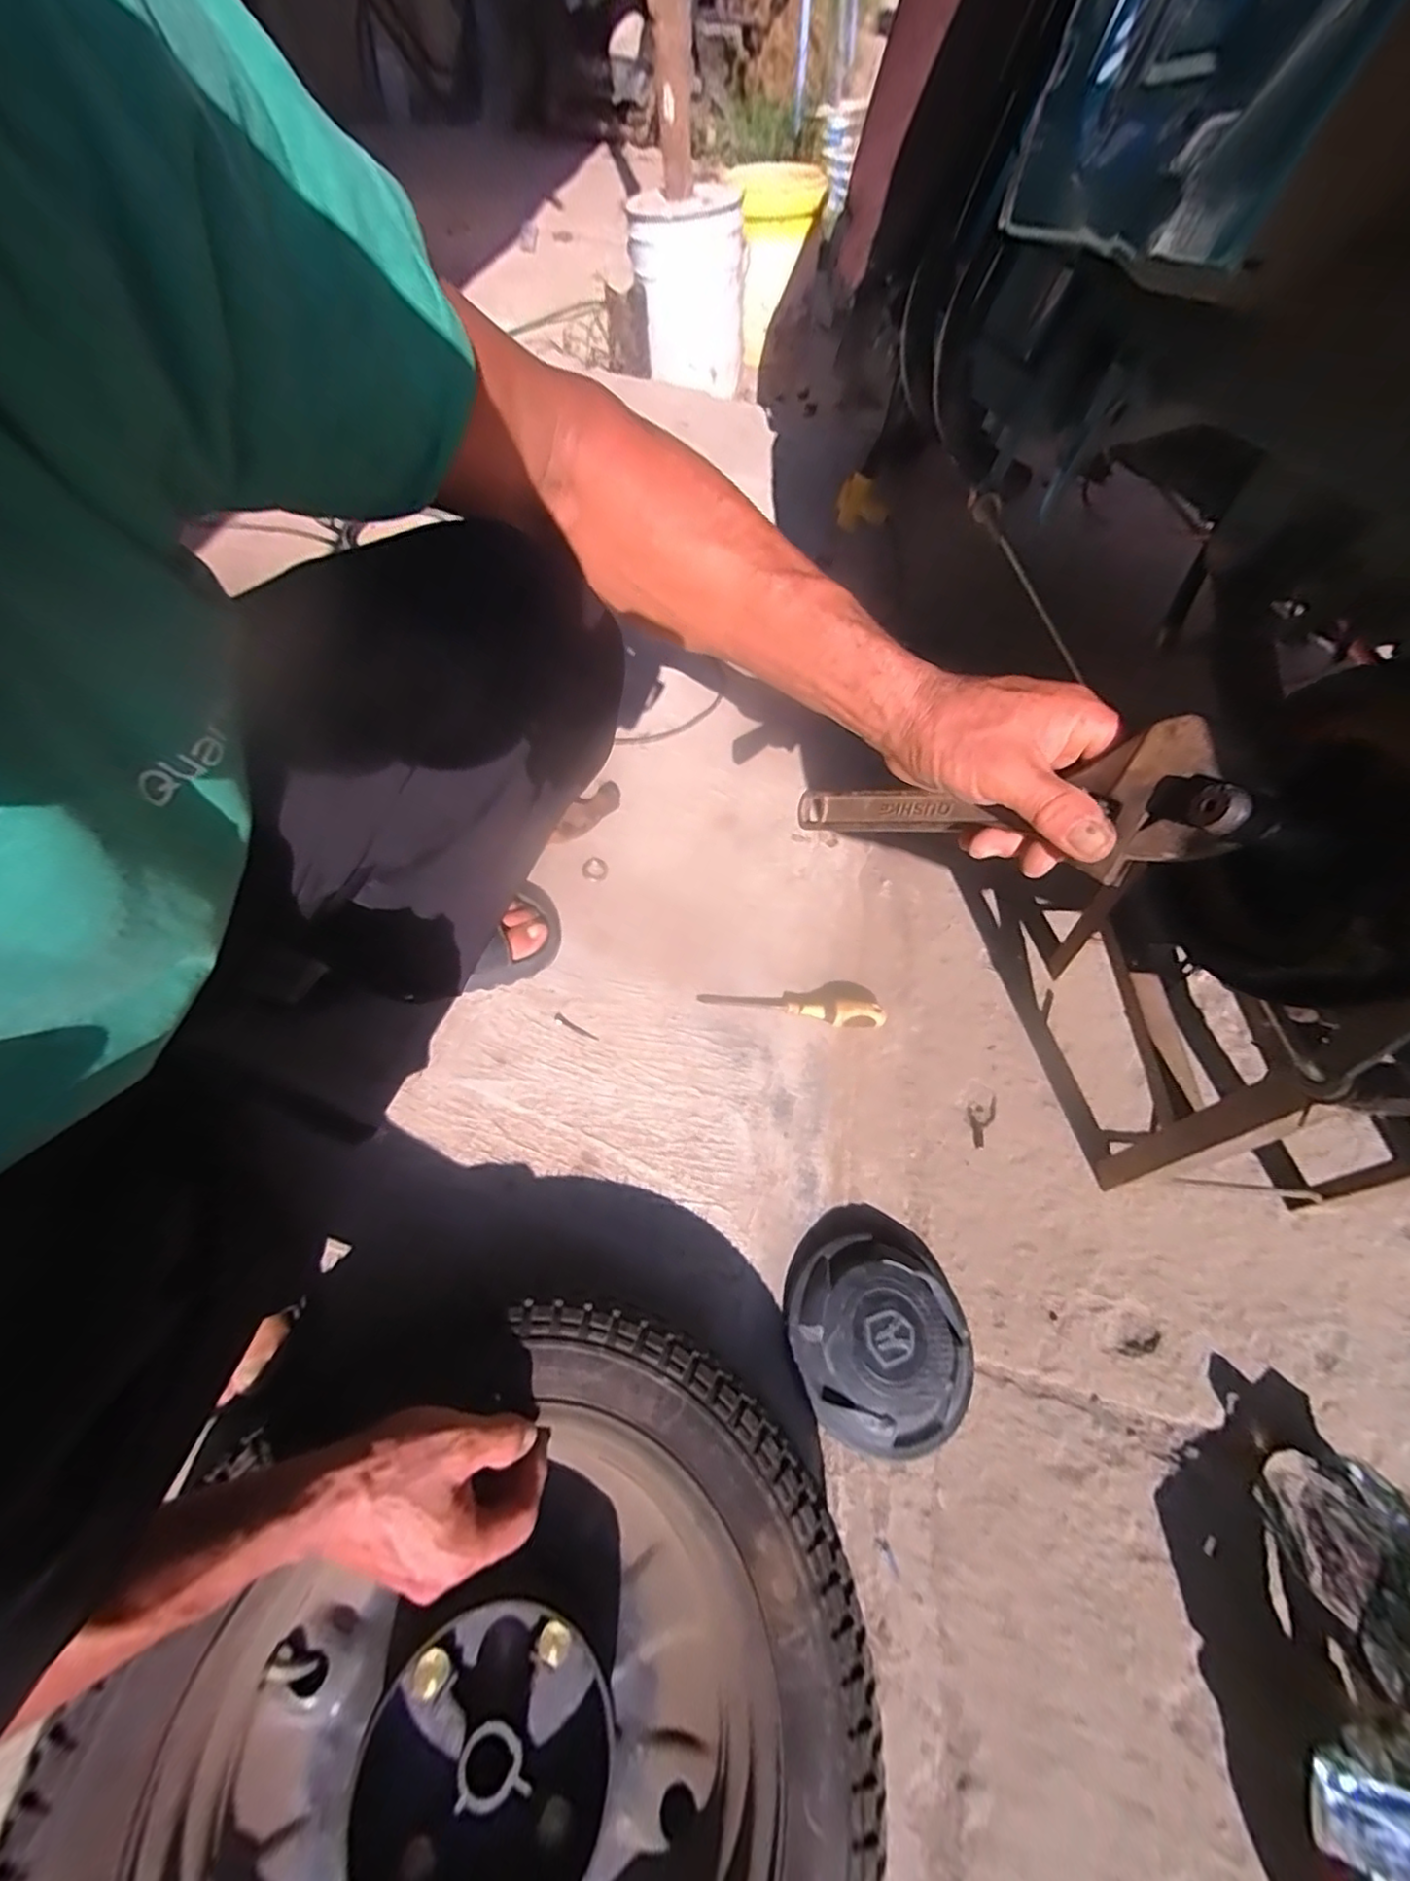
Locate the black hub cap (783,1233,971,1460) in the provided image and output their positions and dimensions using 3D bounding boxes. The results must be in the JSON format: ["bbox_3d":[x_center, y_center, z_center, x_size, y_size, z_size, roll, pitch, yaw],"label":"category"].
[{"bbox_3d":[0.152,0.351,0.537,0.155,0.052,0.150,-1,58,1],"label":"black hub cap"}]

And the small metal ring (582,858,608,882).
[{"bbox_3d":[-0.130,-0.084,0.729,0.030,0.004,0.034,22,56,-5],"label":"small metal ring"}]

